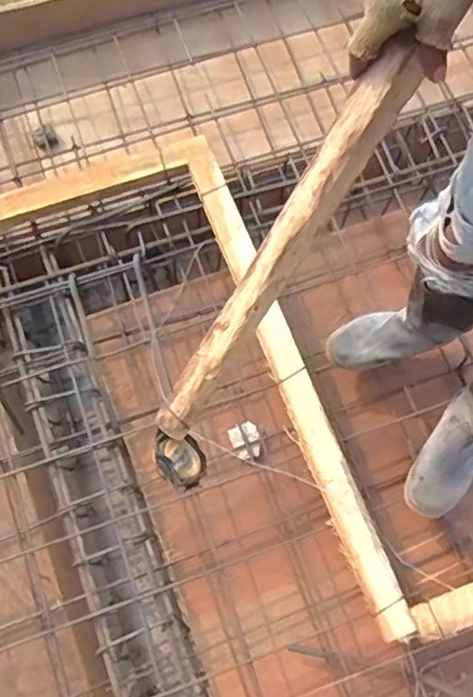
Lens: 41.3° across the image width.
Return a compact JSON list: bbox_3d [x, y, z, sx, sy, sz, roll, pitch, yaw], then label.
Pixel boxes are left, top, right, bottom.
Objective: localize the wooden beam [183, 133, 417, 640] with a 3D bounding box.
[{"bbox_3d":[0.090,0.020,1.182,0.071,0.063,1.031,-21,75,-6],"label":"wooden beam"}]

